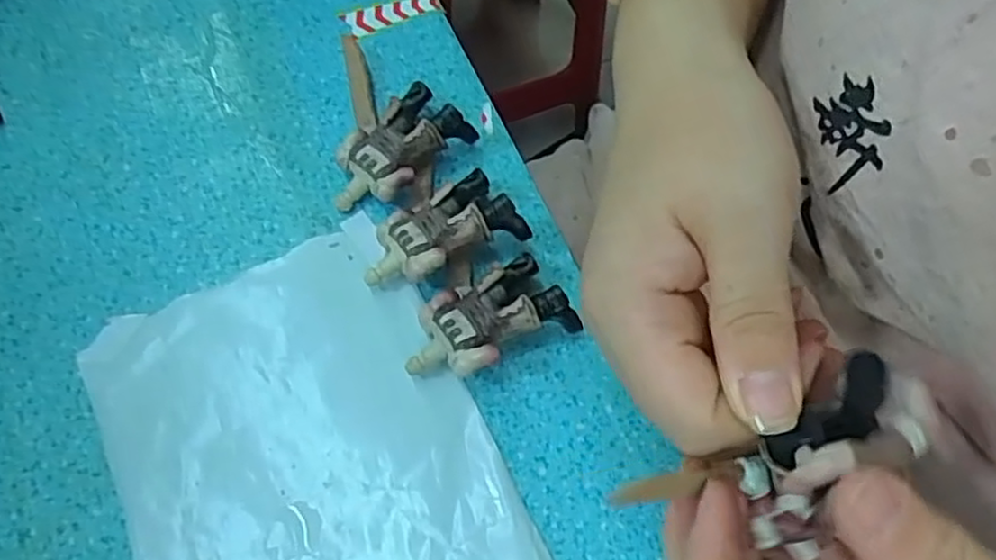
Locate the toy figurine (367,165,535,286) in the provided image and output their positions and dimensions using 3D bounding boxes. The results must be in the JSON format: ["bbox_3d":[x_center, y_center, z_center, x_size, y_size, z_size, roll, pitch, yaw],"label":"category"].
[{"bbox_3d":[-0.024,-0.018,0.272,0.059,0.024,0.037,-28,69,-15],"label":"toy figurine"}]

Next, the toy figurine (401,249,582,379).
[{"bbox_3d":[-0.005,0.016,0.259,0.060,0.022,0.033,-23,67,-13],"label":"toy figurine"}]

